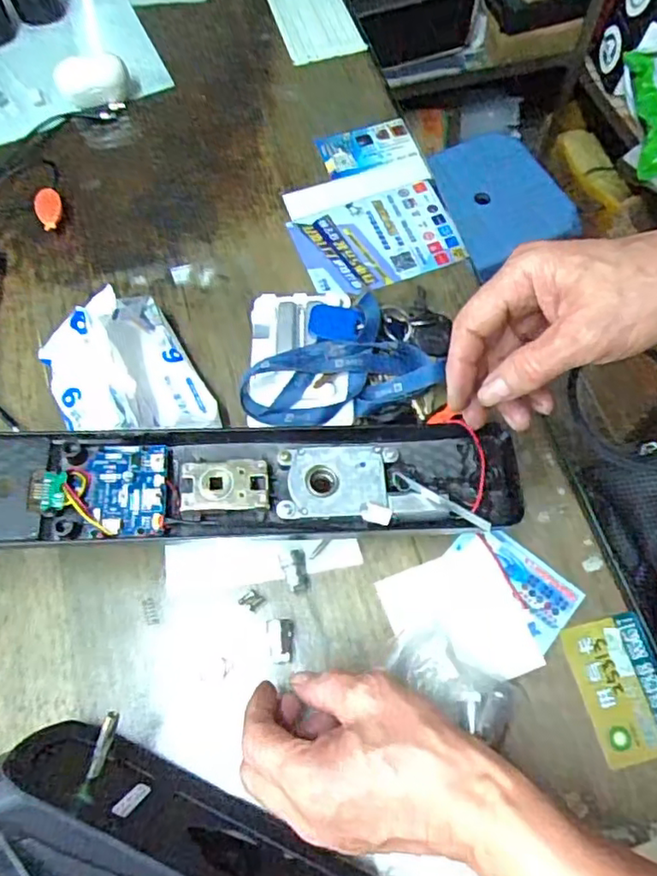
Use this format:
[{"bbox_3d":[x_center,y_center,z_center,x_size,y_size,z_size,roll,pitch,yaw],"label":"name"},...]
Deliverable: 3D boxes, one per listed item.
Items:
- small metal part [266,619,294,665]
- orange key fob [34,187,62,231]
[{"bbox_3d":[-0.031,0.131,0.399,0.017,0.004,0.027,-1,66,3],"label":"small metal part"},{"bbox_3d":[-0.250,-0.204,0.552,0.021,0.023,0.034,-15,66,-3],"label":"orange key fob"}]

